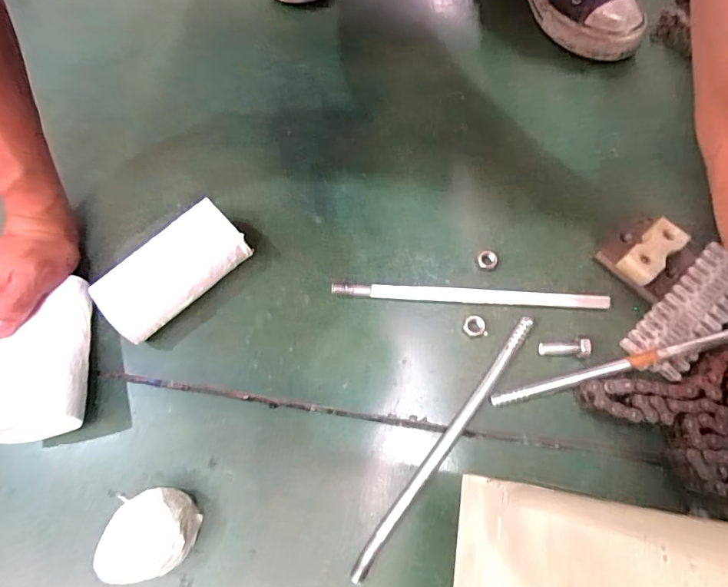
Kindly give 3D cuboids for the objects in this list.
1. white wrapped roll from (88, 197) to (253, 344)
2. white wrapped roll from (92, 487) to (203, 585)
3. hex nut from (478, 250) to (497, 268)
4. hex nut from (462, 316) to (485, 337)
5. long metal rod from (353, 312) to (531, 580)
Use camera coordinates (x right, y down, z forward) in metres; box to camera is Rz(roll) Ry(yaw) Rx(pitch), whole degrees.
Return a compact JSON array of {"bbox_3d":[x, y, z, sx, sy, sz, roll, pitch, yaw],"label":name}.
[{"bbox_3d":[-0.167,-0.018,0.403,0.062,0.060,0.124,43,76,14],"label":"white wrapped roll"},{"bbox_3d":[-0.156,0.177,0.332,0.056,0.049,0.057,0,70,1],"label":"white wrapped roll"},{"bbox_3d":[0.118,-0.032,0.427,0.018,0.009,0.017,32,74,11],"label":"hex nut"},{"bbox_3d":[0.100,0.030,0.404,0.019,0.007,0.018,42,76,14],"label":"hex nut"},{"bbox_3d":[0.071,0.121,0.370,0.014,0.011,0.251,36,75,12],"label":"long metal rod"}]

